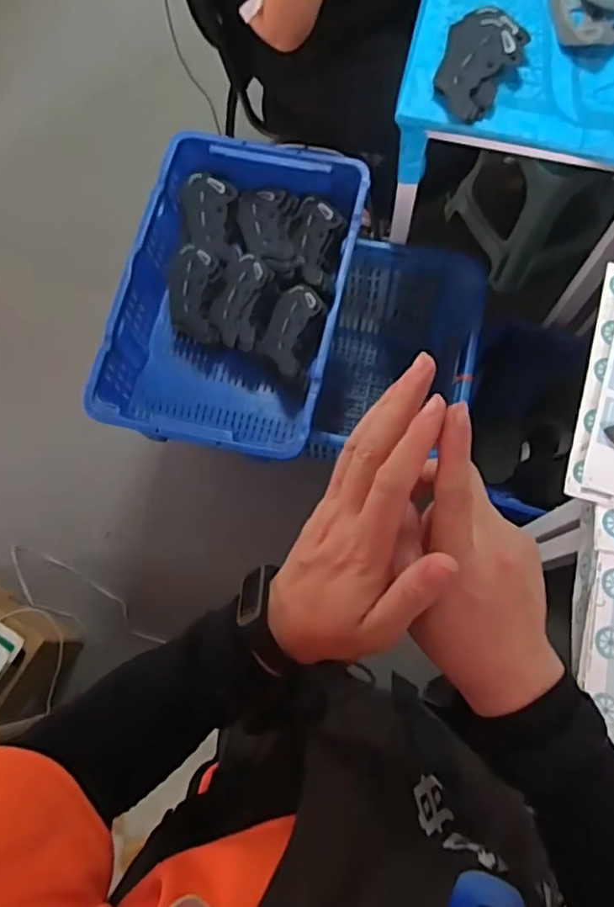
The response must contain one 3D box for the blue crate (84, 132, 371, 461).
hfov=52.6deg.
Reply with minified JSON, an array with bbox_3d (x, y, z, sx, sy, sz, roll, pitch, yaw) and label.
[{"bbox_3d":[-0.148,-0.320,1.318,0.426,0.201,0.659,12,75,5],"label":"blue crate"}]

